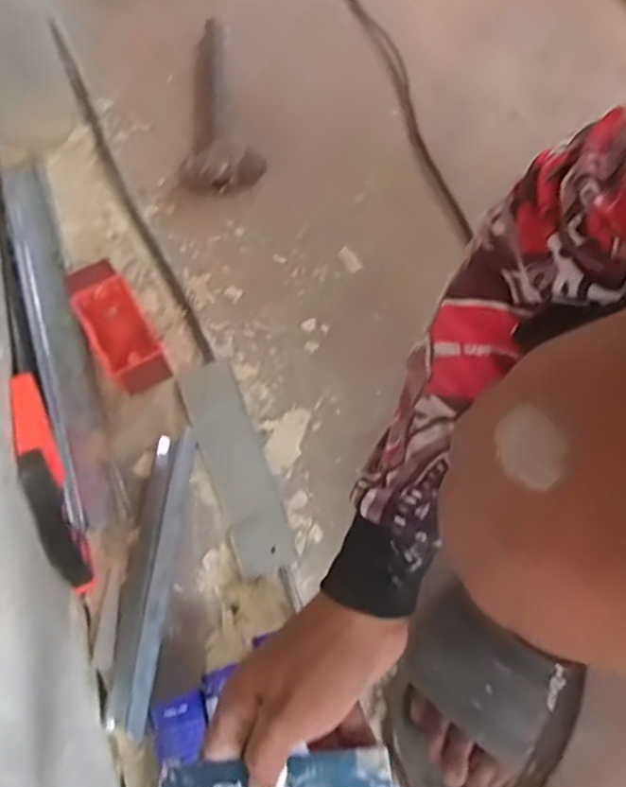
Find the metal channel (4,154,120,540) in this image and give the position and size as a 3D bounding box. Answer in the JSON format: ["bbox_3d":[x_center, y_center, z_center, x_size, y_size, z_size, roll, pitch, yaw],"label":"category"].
[{"bbox_3d":[-0.272,-0.071,0.671,0.055,0.018,0.432,-19,70,-7],"label":"metal channel"}]

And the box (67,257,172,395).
[{"bbox_3d":[-0.194,-0.062,0.650,0.058,0.048,0.152,-28,71,-10],"label":"box"}]

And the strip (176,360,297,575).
[{"bbox_3d":[-0.074,0.064,0.617,0.056,0.009,0.208,-21,71,-8],"label":"strip"}]

